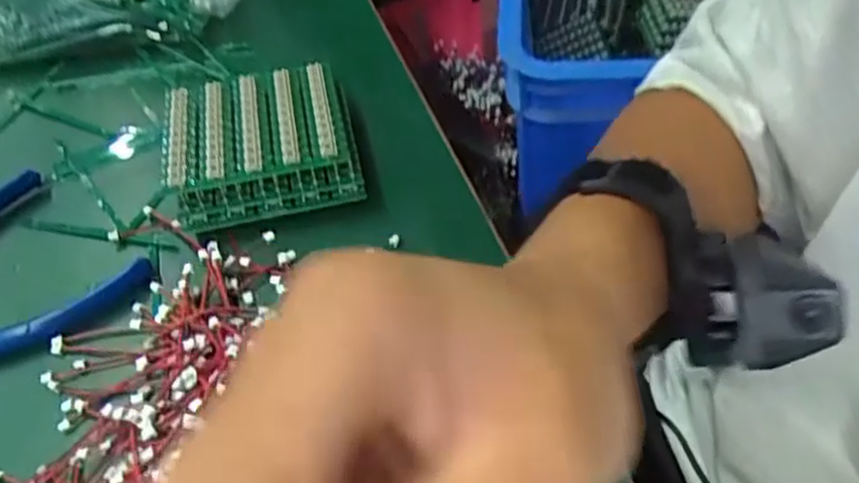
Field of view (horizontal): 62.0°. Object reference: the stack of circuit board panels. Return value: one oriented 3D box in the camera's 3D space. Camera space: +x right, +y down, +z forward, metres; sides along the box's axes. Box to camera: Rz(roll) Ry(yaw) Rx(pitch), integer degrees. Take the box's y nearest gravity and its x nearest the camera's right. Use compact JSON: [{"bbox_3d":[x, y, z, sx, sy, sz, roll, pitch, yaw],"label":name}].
[{"bbox_3d":[-0.084,-0.050,0.360,0.088,0.032,0.081,-13,50,-5],"label":"stack of circuit board panels"}]

